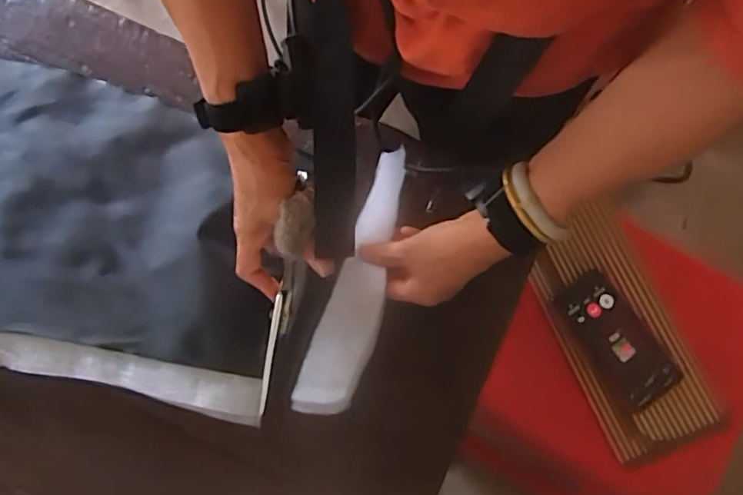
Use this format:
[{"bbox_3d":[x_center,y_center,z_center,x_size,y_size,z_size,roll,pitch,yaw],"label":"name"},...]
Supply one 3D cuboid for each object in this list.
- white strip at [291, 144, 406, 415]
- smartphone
[{"bbox_3d":[-0.010,0.029,0.511,0.051,0.025,0.236,16,77,5],"label":"white strip"},{"bbox_3d":[0.291,0.111,0.699,0.081,0.015,0.162,-31,78,-6],"label":"smartphone"}]

